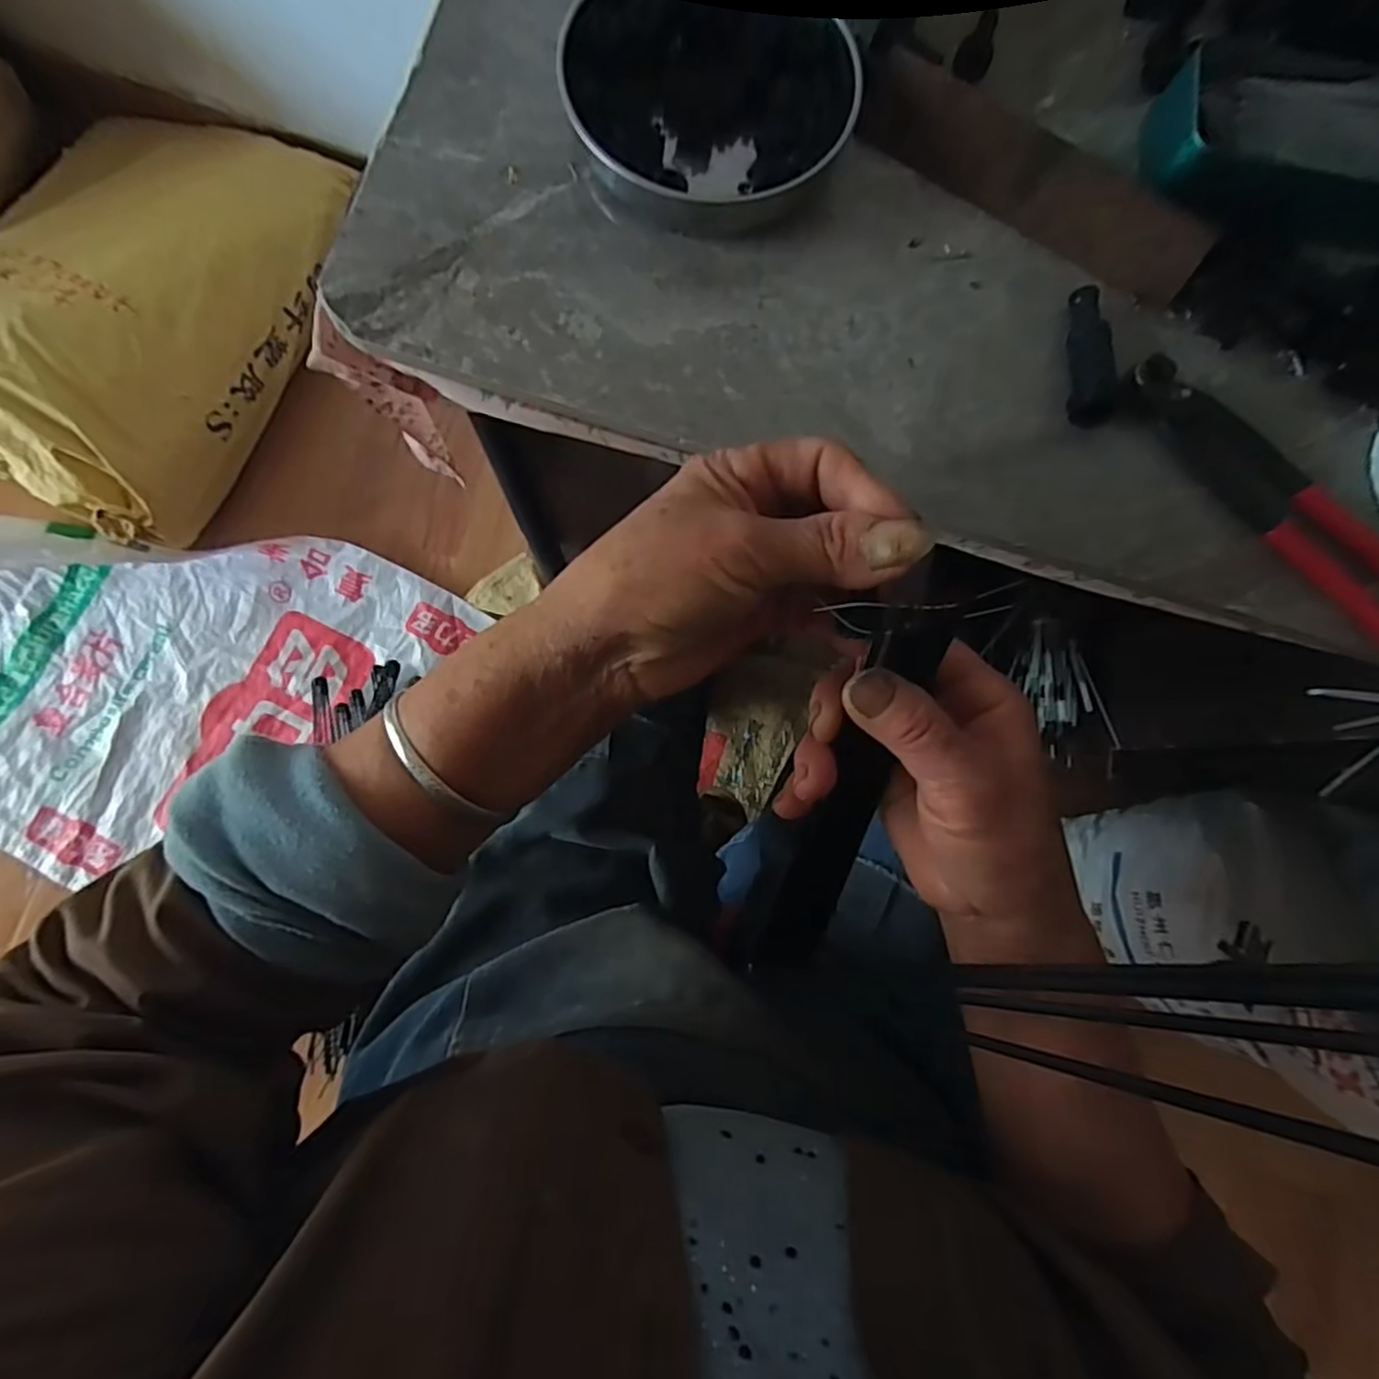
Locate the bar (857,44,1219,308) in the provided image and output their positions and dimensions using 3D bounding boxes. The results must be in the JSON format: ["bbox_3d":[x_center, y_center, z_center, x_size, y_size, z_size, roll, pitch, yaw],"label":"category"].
[{"bbox_3d":[0.168,-0.253,0.338,0.184,0.030,0.031,35,82,1],"label":"bar"}]

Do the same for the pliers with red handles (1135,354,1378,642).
[{"bbox_3d":[0.290,-0.090,0.330,0.048,0.016,0.190,-43,87,-8],"label":"pliers with red handles"}]

